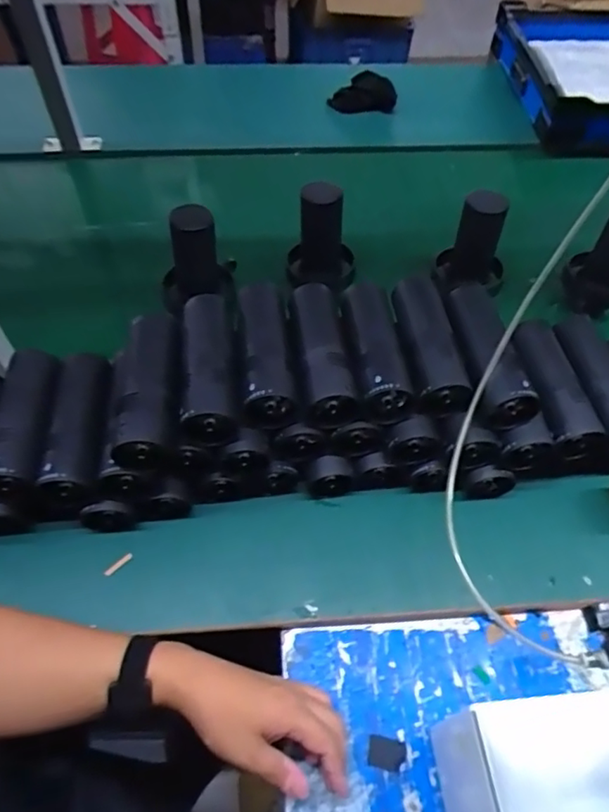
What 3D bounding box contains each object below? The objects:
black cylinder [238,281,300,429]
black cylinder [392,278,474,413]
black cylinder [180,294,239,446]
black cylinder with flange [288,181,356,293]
[{"bbox_3d":[-0.044,-0.062,0.583,0.053,0.047,0.169,-6,55,-5],"label":"black cylinder"},{"bbox_3d":[0.129,-0.068,0.598,0.055,0.054,0.155,-5,55,-5],"label":"black cylinder"},{"bbox_3d":[-0.098,-0.044,0.568,0.055,0.042,0.165,-4,55,-4],"label":"black cylinder"},{"bbox_3d":[0.025,-0.222,0.731,0.087,0.134,0.077,3,55,1],"label":"black cylinder with flange"}]

